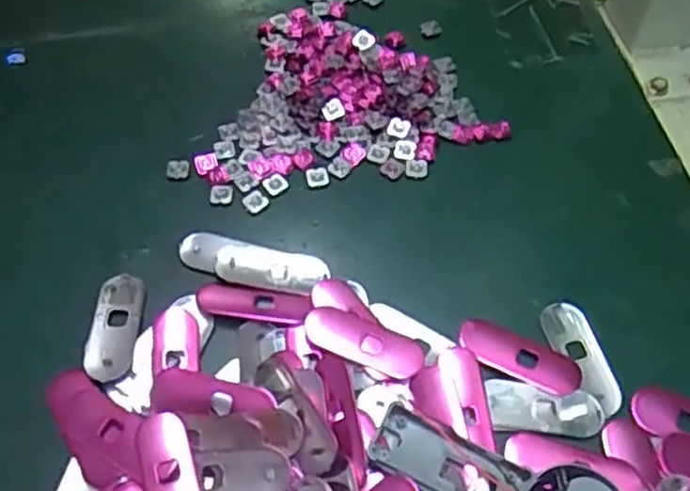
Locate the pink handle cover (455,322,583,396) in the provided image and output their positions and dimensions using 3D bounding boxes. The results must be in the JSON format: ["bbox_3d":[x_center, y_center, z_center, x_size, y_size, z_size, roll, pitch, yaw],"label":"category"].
[{"bbox_3d":[0.071,0.045,0.292,0.050,0.004,0.019,20,59,11],"label":"pink handle cover"}]

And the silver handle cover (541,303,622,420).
[{"bbox_3d":[0.098,0.045,0.293,0.019,0.004,0.049,-14,59,-10],"label":"silver handle cover"}]

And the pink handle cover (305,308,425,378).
[{"bbox_3d":[0.007,0.039,0.290,0.049,0.004,0.020,16,59,8],"label":"pink handle cover"}]

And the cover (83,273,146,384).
[{"bbox_3d":[-0.094,0.033,0.295,0.020,0.005,0.049,0,58,-2],"label":"cover"}]

